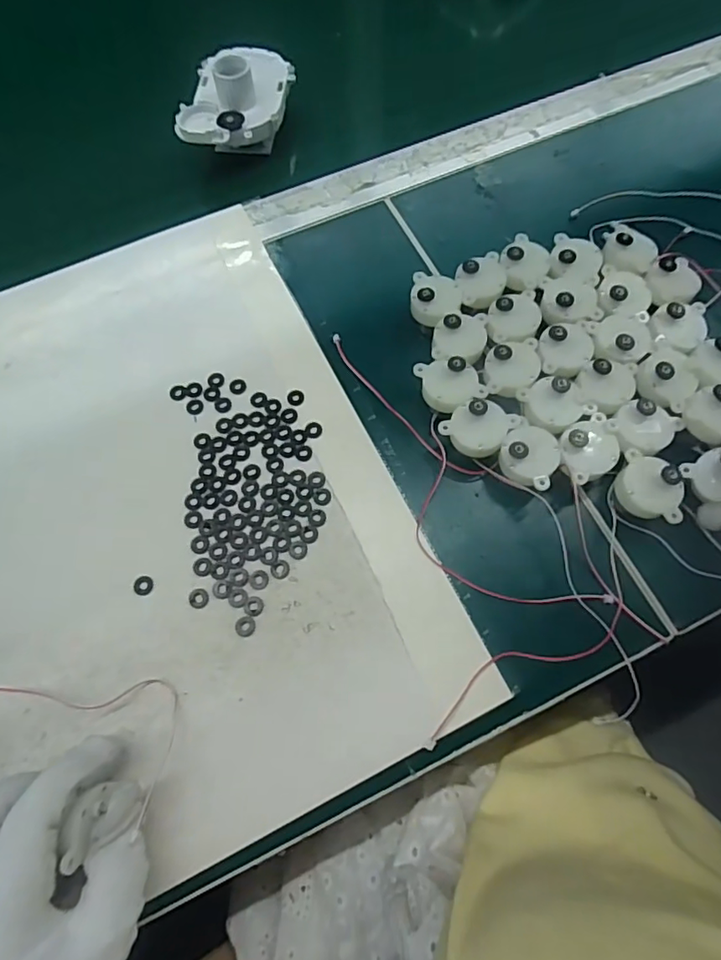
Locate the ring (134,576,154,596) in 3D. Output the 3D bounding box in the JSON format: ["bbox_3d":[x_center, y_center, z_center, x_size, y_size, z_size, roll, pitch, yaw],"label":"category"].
[{"bbox_3d":[-0.121,0.059,0.296,0.010,0.004,0.010,-1,68,1],"label":"ring"}]

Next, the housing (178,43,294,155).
[{"bbox_3d":[-0.091,-0.286,0.405,0.067,0.051,0.099,10,69,6],"label":"housing"}]

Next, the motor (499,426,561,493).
[{"bbox_3d":[0.095,-0.011,0.305,0.032,0.031,0.034,-1,68,1],"label":"motor"}]

